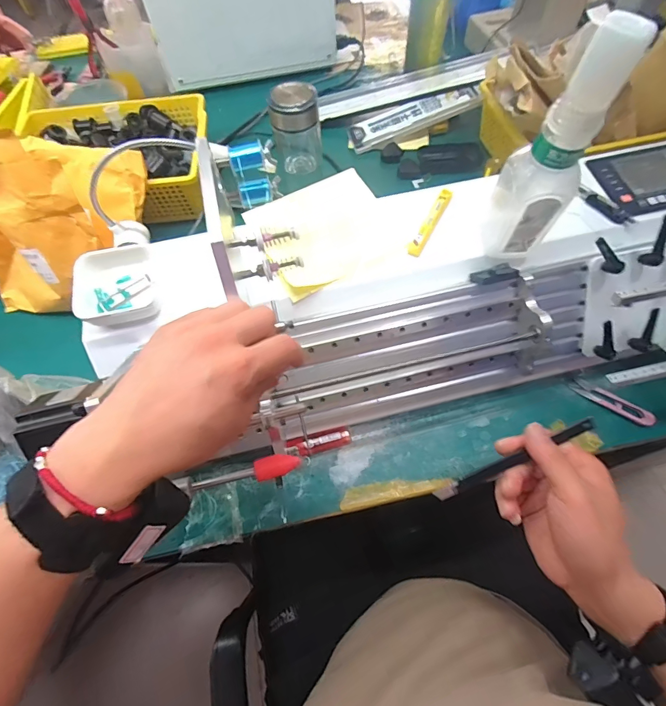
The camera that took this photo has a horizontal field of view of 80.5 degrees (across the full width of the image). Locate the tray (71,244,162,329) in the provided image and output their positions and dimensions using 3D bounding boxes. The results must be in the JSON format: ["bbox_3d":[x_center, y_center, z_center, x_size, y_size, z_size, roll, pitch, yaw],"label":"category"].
[{"bbox_3d":[-0.227,-0.072,0.413,0.078,0.035,0.076,-17,63,-7],"label":"tray"}]

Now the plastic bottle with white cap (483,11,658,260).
[{"bbox_3d":[0.190,-0.172,0.346,0.063,0.206,0.056,23,66,13],"label":"plastic bottle with white cap"}]

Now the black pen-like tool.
[{"bbox_3d":[0.158,0.094,0.344,0.149,0.013,0.010,-24,64,-2],"label":"black pen-like tool"}]

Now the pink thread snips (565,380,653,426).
[{"bbox_3d":[0.345,0.060,0.487,0.095,0.008,0.021,32,68,17],"label":"pink thread snips"}]

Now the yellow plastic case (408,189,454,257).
[{"bbox_3d":[0.113,-0.150,0.452,0.015,0.014,0.099,27,67,15],"label":"yellow plastic case"}]

